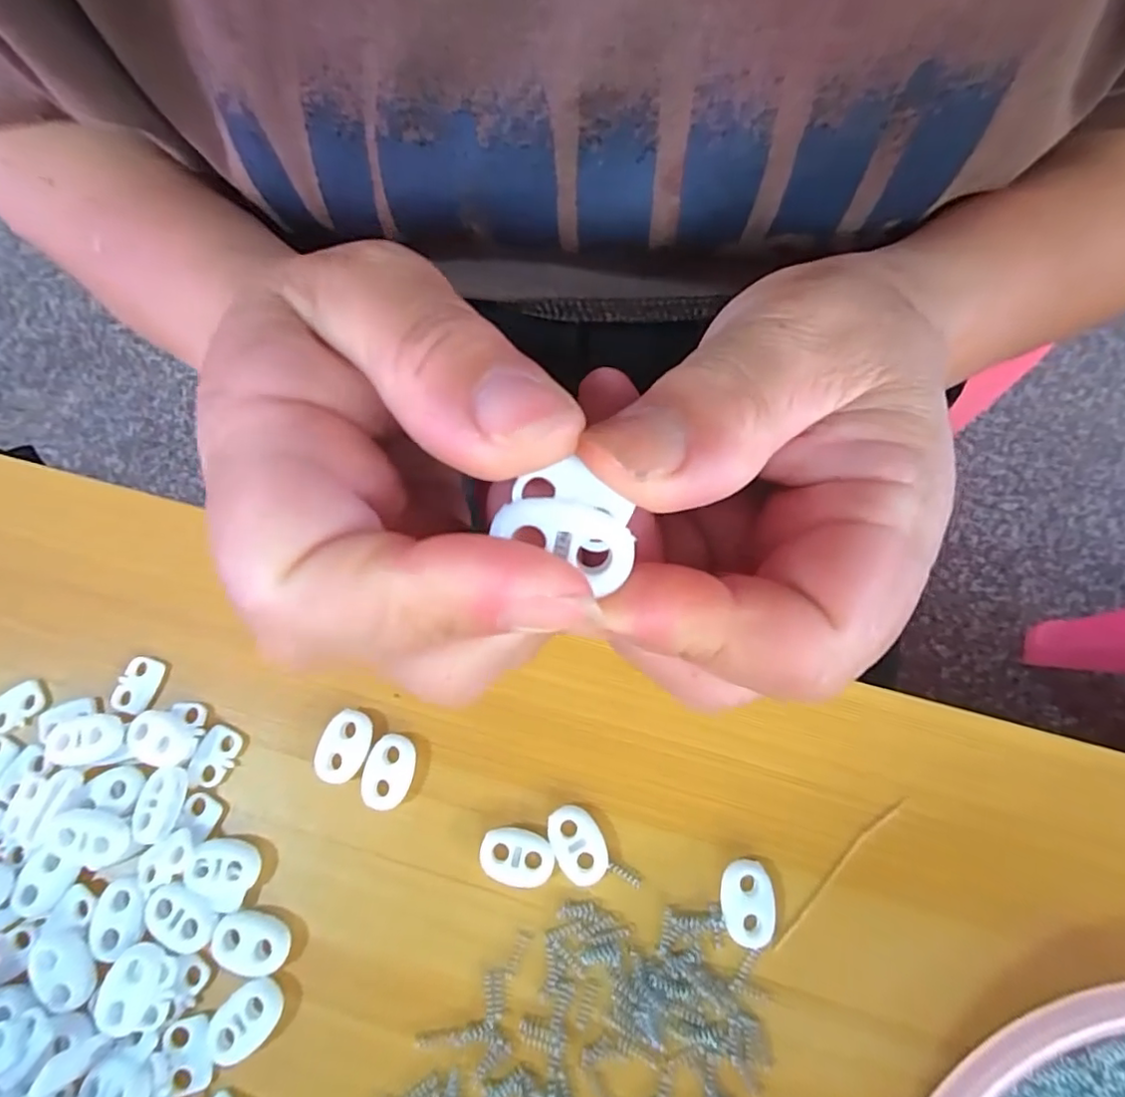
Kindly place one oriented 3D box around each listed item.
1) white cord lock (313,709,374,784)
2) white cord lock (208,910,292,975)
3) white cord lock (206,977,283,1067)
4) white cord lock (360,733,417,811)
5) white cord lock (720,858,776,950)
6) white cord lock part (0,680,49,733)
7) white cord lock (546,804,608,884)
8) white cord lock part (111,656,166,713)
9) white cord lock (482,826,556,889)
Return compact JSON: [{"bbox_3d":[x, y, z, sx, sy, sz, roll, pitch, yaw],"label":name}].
[{"bbox_3d":[-0.070,0.064,0.189,0.015,0.004,0.022,18,73,7],"label":"white cord lock"},{"bbox_3d":[-0.092,0.116,0.172,0.022,0.005,0.014,12,72,6],"label":"white cord lock"},{"bbox_3d":[-0.090,0.135,0.166,0.022,0.005,0.015,-40,75,-11],"label":"white cord lock"},{"bbox_3d":[-0.055,0.072,0.187,0.015,0.004,0.022,7,72,4],"label":"white cord lock"},{"bbox_3d":[0.055,0.104,0.172,0.015,0.005,0.022,4,72,3],"label":"white cord lock"},{"bbox_3d":[-0.184,0.053,0.196,0.018,0.004,0.012,-42,75,-12],"label":"white cord lock part"},{"bbox_3d":[0.005,0.090,0.178,0.015,0.005,0.022,-21,72,-5],"label":"white cord lock"},{"bbox_3d":[-0.144,0.046,0.197,0.012,0.004,0.018,16,73,7],"label":"white cord lock part"},{"bbox_3d":[-0.014,0.094,0.178,0.022,0.004,0.015,10,72,5],"label":"white cord lock"}]

